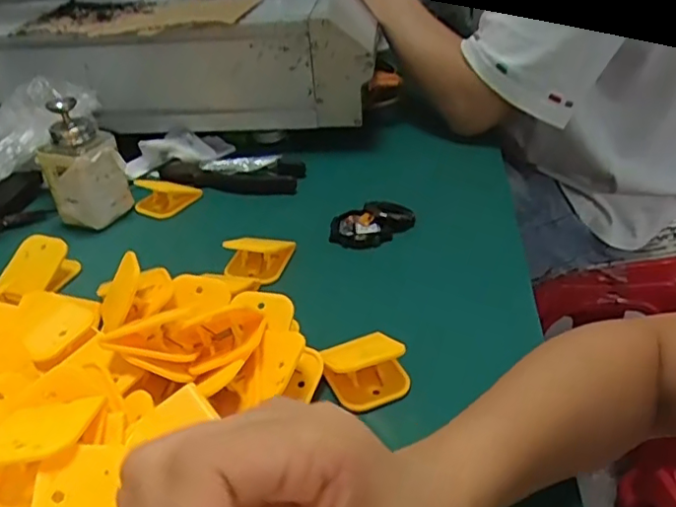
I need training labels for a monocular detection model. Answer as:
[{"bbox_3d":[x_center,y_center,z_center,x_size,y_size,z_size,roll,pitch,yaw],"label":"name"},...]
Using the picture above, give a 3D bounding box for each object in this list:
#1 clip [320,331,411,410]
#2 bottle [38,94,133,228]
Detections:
[{"bbox_3d":[0.016,0.068,0.369,0.046,0.031,0.048,-2,36,2],"label":"clip"},{"bbox_3d":[-0.234,-0.083,0.539,0.054,0.104,0.057,16,40,24],"label":"bottle"}]

